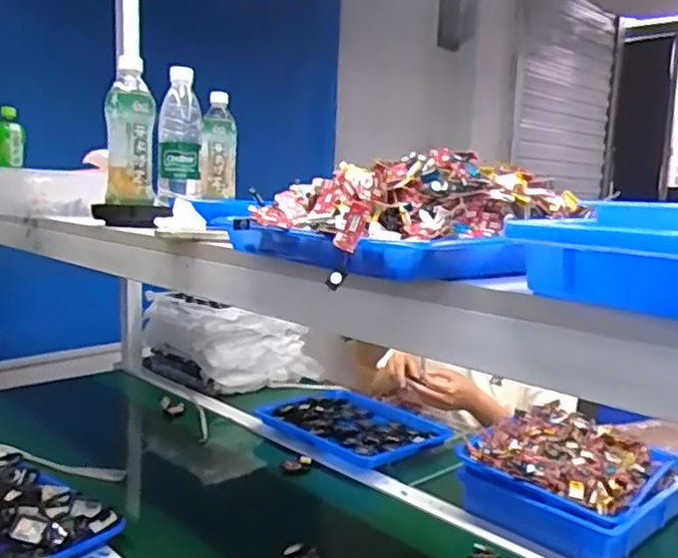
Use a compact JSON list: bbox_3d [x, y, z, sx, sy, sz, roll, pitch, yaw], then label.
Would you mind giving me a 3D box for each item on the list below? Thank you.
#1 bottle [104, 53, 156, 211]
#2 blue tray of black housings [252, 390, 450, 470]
[{"bbox_3d":[-0.281,-0.195,0.874,0.064,0.185,0.056,-2,8,-17],"label":"bottle"},{"bbox_3d":[0.021,0.284,1.276,0.348,0.035,0.217,8,11,43],"label":"blue tray of black housings"}]

